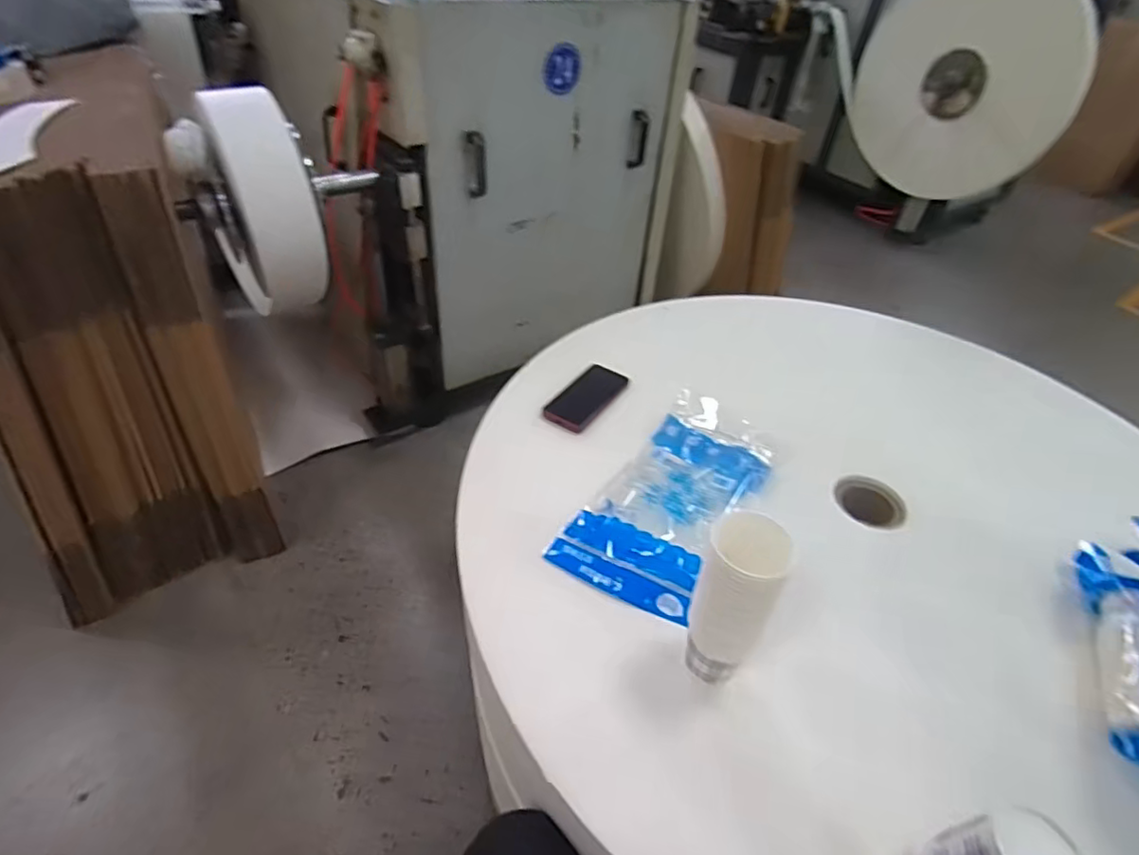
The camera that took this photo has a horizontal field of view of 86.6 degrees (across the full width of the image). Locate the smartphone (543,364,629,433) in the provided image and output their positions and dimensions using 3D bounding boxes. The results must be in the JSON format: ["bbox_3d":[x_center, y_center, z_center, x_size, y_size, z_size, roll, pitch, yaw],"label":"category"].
[{"bbox_3d":[0.029,-0.049,0.975,0.076,0.007,0.162,26,46,21],"label":"smartphone"}]

